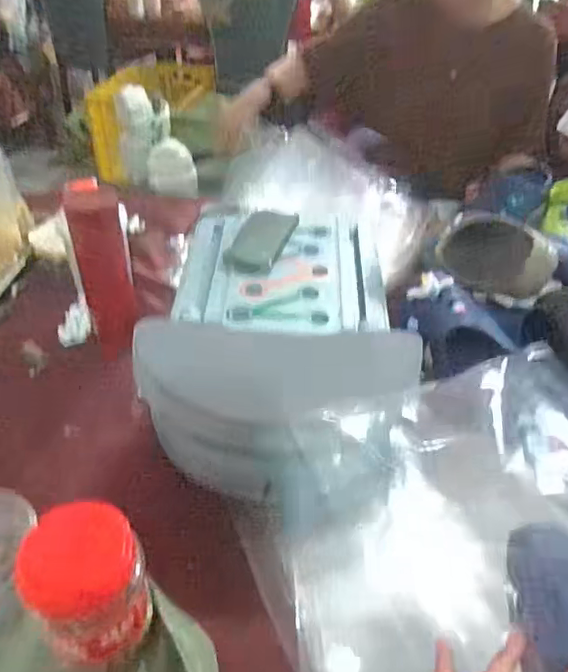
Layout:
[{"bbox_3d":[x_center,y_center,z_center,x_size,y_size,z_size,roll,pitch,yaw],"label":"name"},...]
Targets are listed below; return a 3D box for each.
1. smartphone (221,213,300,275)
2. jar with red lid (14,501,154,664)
[{"bbox_3d":[-0.037,-0.150,0.894,0.075,0.011,0.153,21,50,10],"label":"smartphone"},{"bbox_3d":[-0.158,0.211,0.473,0.085,0.150,0.072,-29,48,-32],"label":"jar with red lid"}]

